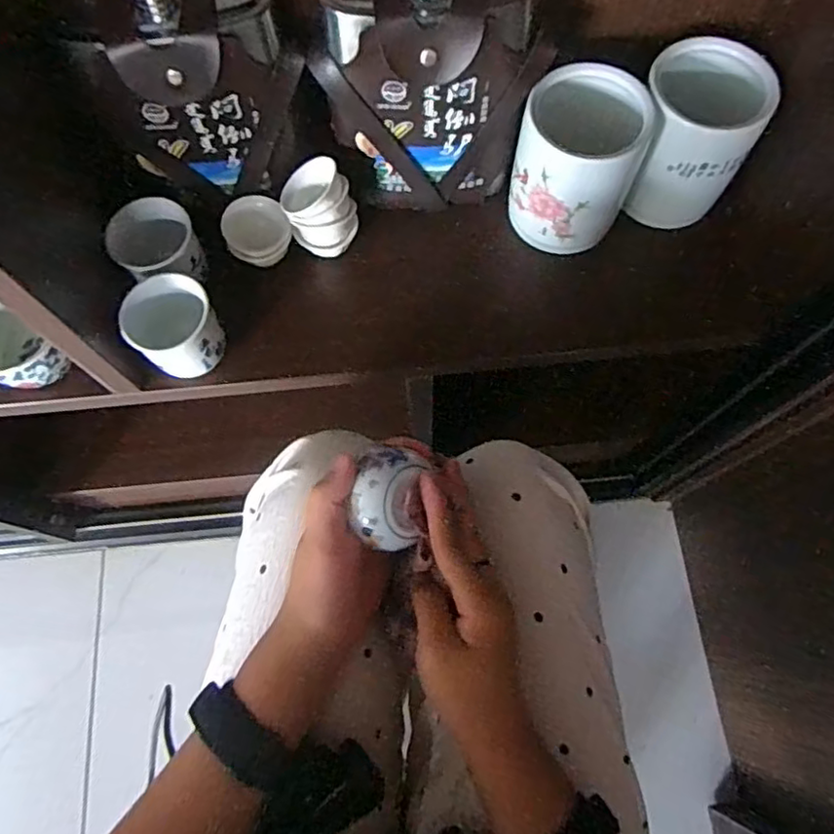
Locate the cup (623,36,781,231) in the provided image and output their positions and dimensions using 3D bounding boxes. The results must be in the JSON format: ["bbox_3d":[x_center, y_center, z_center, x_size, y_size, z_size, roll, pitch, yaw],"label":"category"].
[{"bbox_3d":[0.227,-0.230,0.519,0.091,0.118,0.088,0,71,1],"label":"cup"}]

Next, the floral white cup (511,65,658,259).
[{"bbox_3d":[0.130,-0.205,0.511,0.093,0.113,0.089,18,73,8],"label":"floral white cup"}]

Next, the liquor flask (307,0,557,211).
[{"bbox_3d":[0.012,-0.242,0.475,0.158,0.185,0.047,2,71,2],"label":"liquor flask"}]

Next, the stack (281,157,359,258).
[{"bbox_3d":[-0.082,-0.178,0.523,0.056,0.060,0.059,-15,71,-4],"label":"stack"}]

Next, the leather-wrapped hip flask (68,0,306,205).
[{"bbox_3d":[-0.159,-0.232,0.463,0.138,0.163,0.041,-18,72,-5],"label":"leather-wrapped hip flask"}]

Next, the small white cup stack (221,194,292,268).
[{"bbox_3d":[-0.135,-0.158,0.527,0.053,0.038,0.045,-29,73,-8],"label":"small white cup stack"}]

